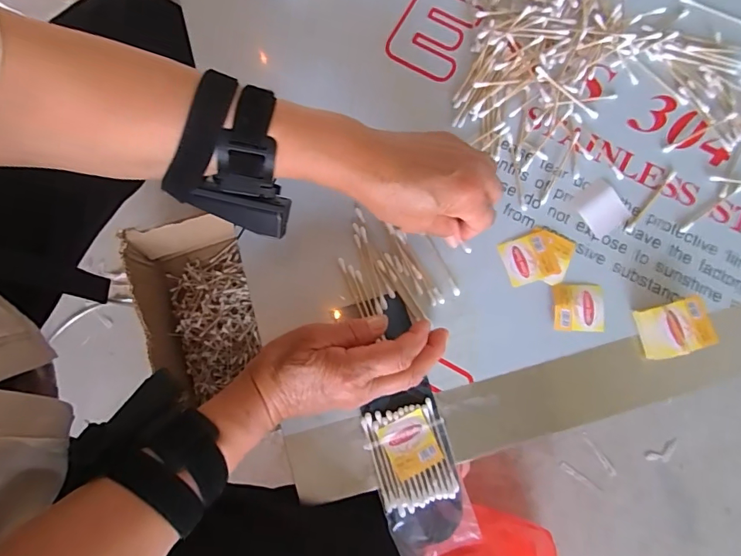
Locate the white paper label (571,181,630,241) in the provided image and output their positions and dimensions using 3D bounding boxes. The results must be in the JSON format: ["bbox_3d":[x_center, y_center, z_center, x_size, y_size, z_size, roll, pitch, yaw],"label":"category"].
[{"bbox_3d":[0.202,-0.061,0.398,0.040,0.004,0.041,-34,82,-6],"label":"white paper label"}]

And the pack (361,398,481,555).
[{"bbox_3d":[0.038,0.157,0.354,0.064,0.010,0.112,-17,80,-4],"label":"pack"}]

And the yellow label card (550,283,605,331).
[{"bbox_3d":[0.176,0.026,0.382,0.043,0.004,0.039,2,80,0],"label":"yellow label card"}]

